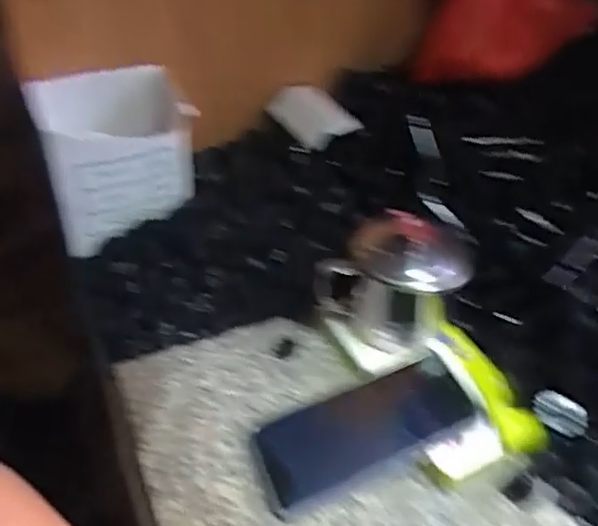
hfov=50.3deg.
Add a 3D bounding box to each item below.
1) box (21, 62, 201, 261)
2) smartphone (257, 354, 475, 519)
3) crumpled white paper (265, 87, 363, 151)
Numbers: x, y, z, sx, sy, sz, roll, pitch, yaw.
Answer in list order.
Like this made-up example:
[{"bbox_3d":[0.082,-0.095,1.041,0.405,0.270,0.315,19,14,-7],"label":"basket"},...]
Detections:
[{"bbox_3d":[-0.165,-0.096,0.584,0.124,0.141,0.074,-16,46,-20],"label":"box"},{"bbox_3d":[0.045,0.118,0.456,0.156,0.011,0.073,-22,37,-14],"label":"smartphone"},{"bbox_3d":[0.010,-0.145,0.650,0.095,0.048,0.049,34,50,29],"label":"crumpled white paper"}]

